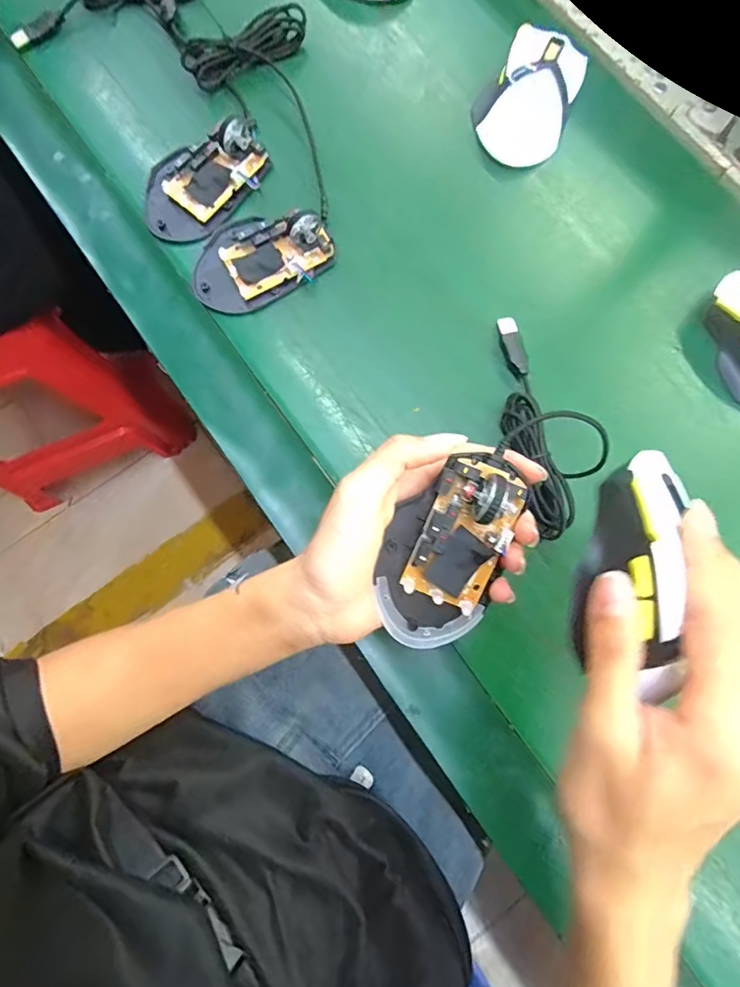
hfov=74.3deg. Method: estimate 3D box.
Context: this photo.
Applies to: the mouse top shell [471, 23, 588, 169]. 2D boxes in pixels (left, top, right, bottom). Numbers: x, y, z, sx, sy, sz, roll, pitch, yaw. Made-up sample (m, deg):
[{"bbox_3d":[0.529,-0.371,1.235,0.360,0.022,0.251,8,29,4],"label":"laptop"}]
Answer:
[{"bbox_3d":[0.126,-0.320,0.389,0.075,0.036,0.104,24,80,4],"label":"mouse top shell"}]

